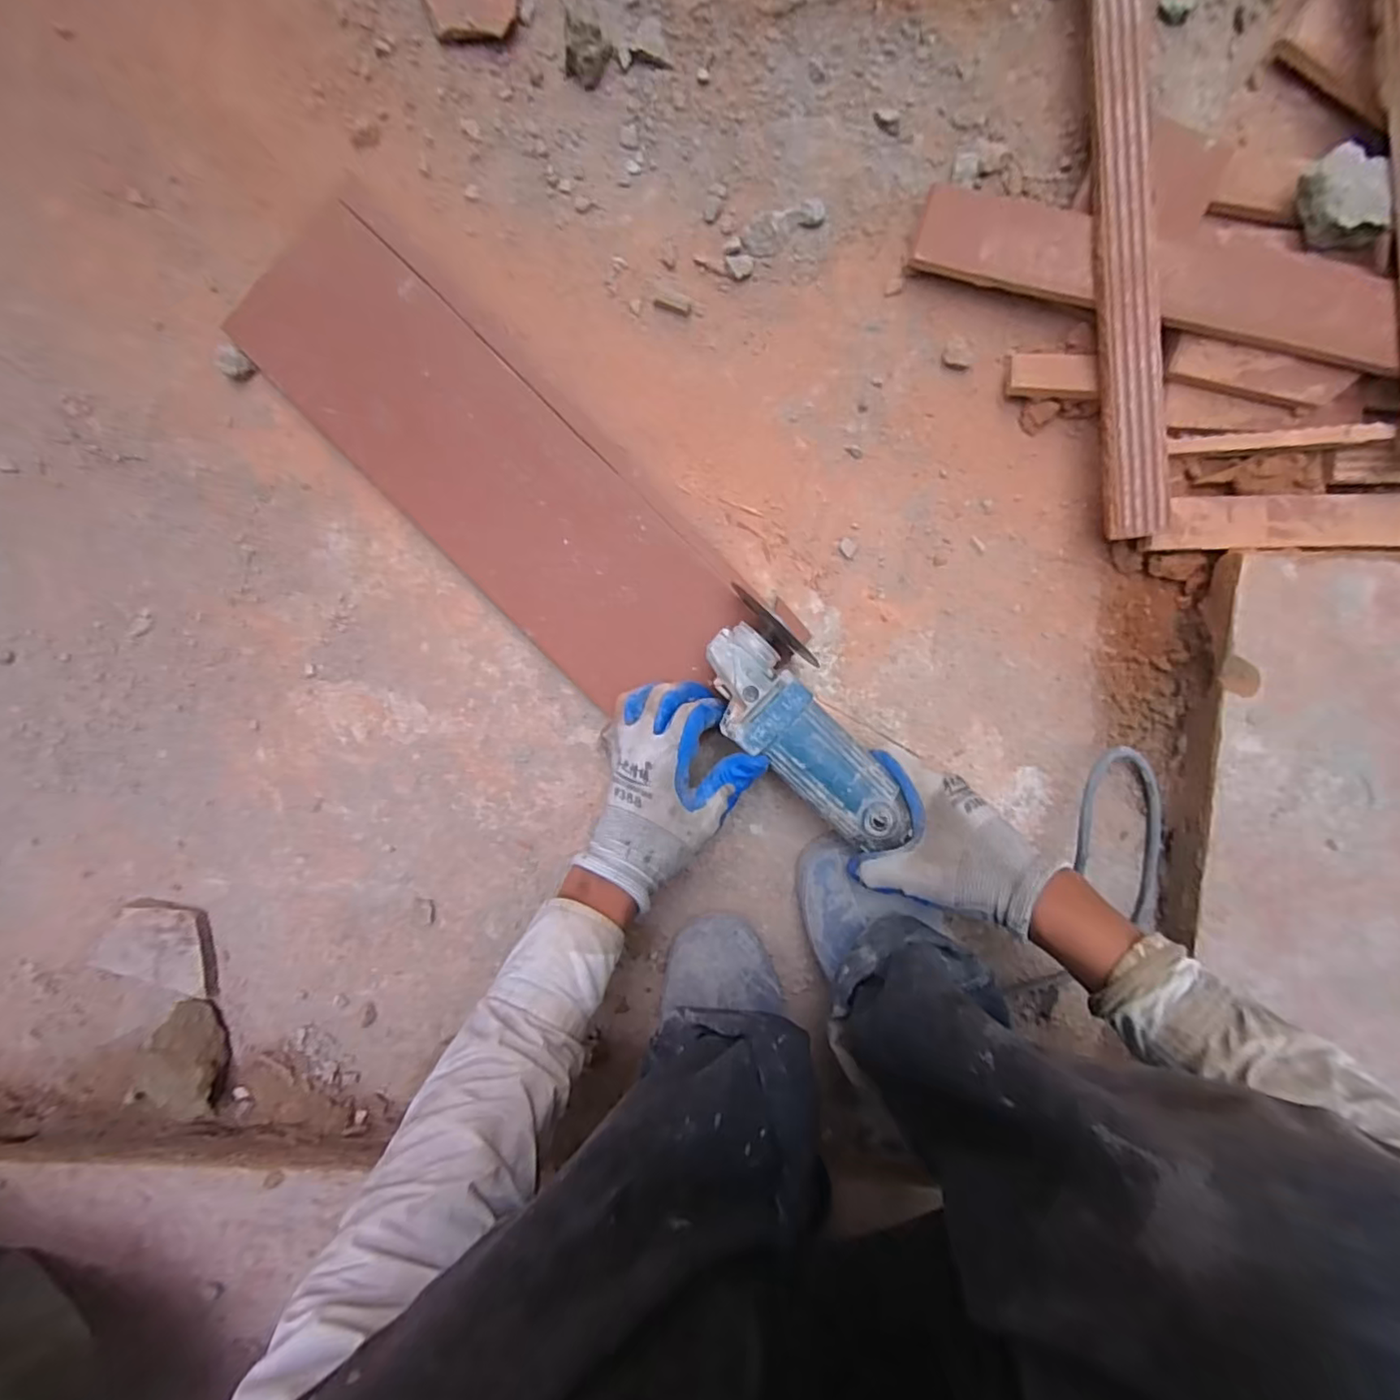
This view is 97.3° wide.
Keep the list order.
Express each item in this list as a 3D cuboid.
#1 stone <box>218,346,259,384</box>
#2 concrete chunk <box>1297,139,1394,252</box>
[{"bbox_3d":[-0.365,-0.264,0.488,0.020,0.019,0.023,35,98,0],"label":"stone"},{"bbox_3d":[0.446,-0.349,0.431,0.041,0.034,0.060,-11,95,5],"label":"concrete chunk"}]

